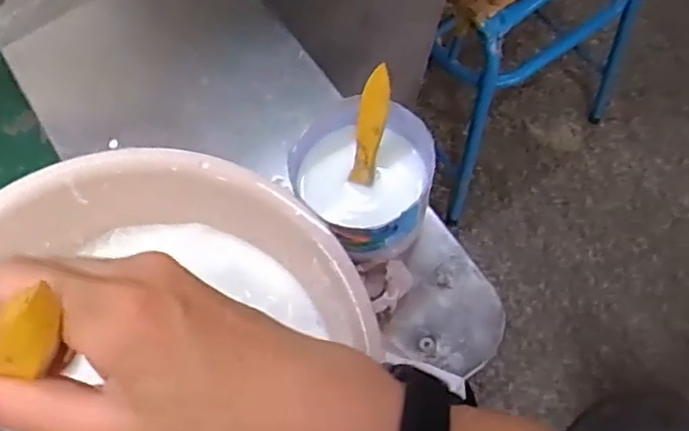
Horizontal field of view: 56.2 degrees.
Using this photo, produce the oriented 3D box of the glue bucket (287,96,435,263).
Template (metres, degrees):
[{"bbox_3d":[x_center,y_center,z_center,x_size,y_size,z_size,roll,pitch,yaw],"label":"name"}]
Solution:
[{"bbox_3d":[0.017,-0.023,0.499,0.100,0.088,0.097,0,67,1],"label":"glue bucket"}]

